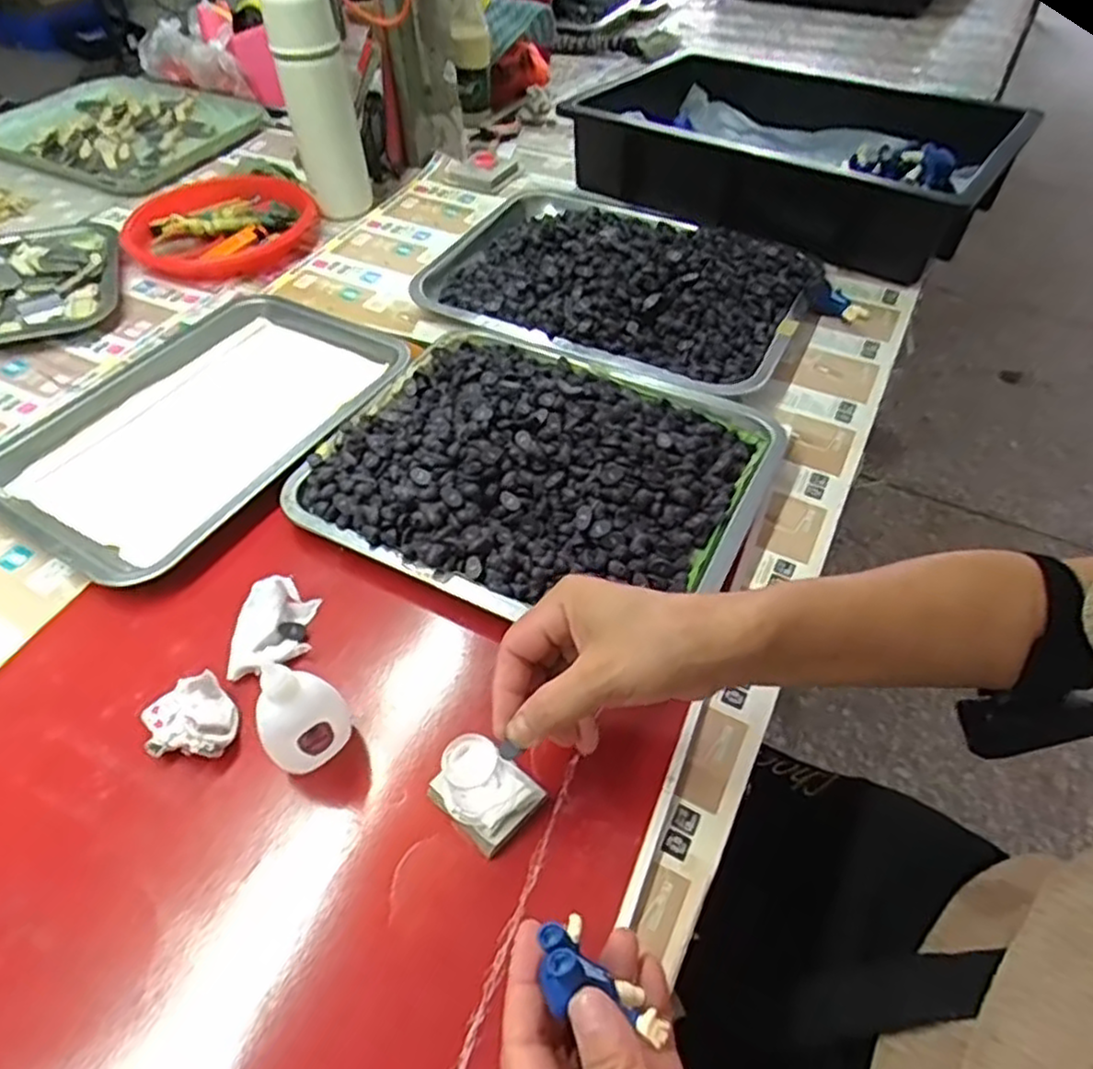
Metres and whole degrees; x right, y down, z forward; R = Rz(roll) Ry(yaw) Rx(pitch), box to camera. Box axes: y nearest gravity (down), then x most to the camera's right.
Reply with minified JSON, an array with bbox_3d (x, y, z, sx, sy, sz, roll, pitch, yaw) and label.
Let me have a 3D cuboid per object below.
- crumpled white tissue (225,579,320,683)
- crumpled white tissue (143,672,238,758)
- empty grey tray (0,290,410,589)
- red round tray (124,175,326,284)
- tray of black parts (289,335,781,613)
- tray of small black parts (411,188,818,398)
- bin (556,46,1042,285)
[{"bbox_3d":[-0.175,0.057,0.456,0.047,0.021,0.059,-7,50,-4],"label":"crumpled white tissue"},{"bbox_3d":[-0.204,0.109,0.413,0.046,0.027,0.044,-27,54,-19],"label":"crumpled white tissue"},{"bbox_3d":[-0.290,-0.104,0.599,0.248,0.017,0.317,23,54,19],"label":"empty grey tray"},{"bbox_3d":[-0.365,-0.355,0.818,0.195,0.029,0.195,-1,50,1],"label":"red round tray"},{"bbox_3d":[-0.005,-0.057,0.534,0.305,0.044,0.253,21,54,18],"label":"tray of black parts"},{"bbox_3d":[0.068,-0.261,0.707,0.366,0.059,0.262,25,55,20],"label":"tray of small black parts"},{"bbox_3d":[0.267,-0.441,0.816,0.434,0.111,0.292,30,57,24],"label":"bin"}]

